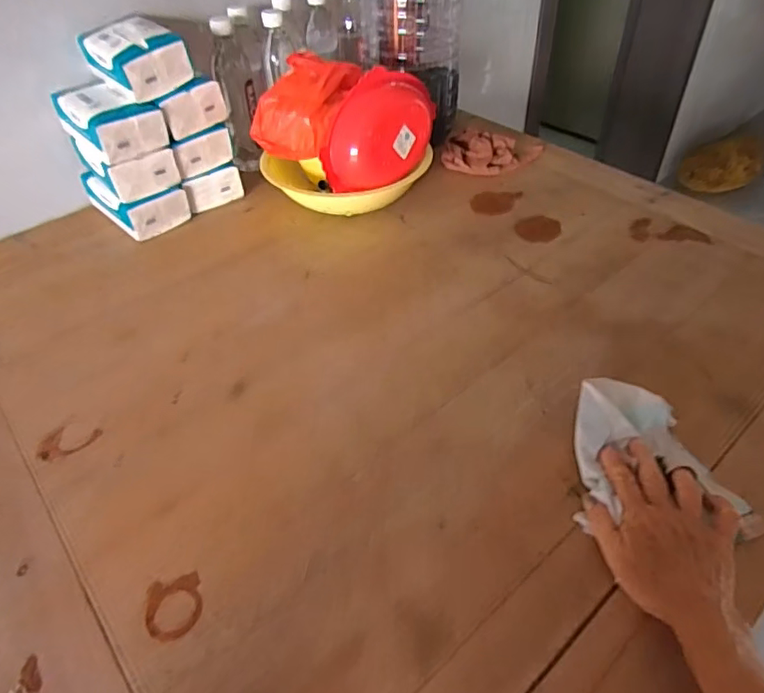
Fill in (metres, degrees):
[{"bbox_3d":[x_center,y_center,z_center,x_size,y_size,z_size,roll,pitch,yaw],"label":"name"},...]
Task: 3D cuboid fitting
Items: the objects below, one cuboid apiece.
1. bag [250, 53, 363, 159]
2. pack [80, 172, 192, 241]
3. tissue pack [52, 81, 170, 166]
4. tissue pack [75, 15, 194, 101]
[{"bbox_3d":[-0.103,-0.336,0.766,0.120,0.086,0.137,21,50,22],"label":"bag"},{"bbox_3d":[-0.373,-0.226,0.836,0.095,0.054,0.146,-35,52,-28],"label":"pack"},{"bbox_3d":[-0.376,-0.315,0.753,0.100,0.064,0.145,-33,52,-26],"label":"tissue pack"},{"bbox_3d":[-0.335,-0.396,0.746,0.101,0.066,0.136,-33,52,-26],"label":"tissue pack"}]

